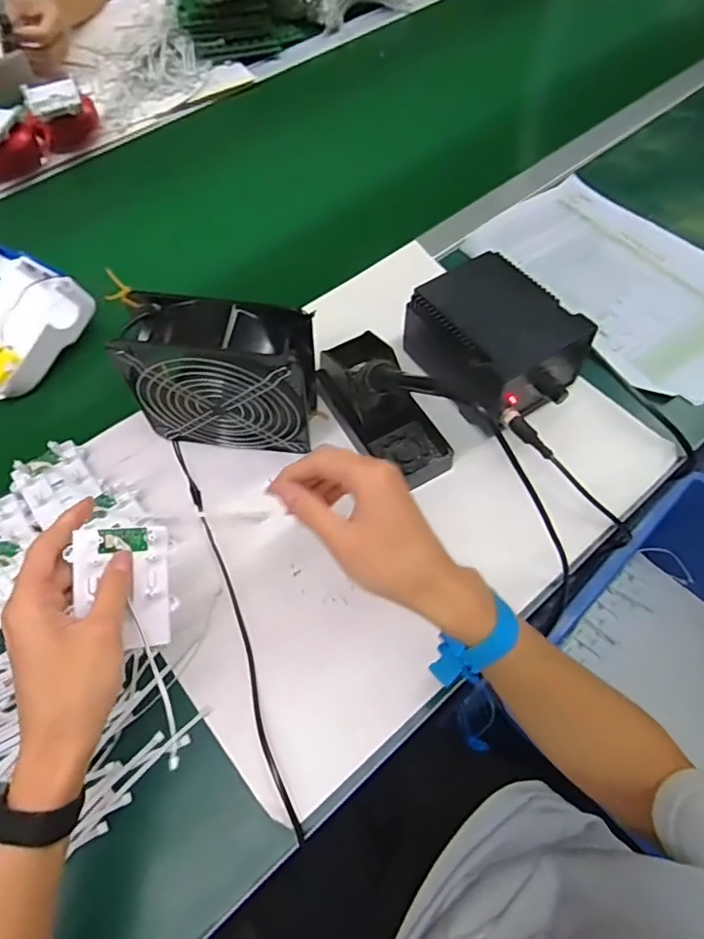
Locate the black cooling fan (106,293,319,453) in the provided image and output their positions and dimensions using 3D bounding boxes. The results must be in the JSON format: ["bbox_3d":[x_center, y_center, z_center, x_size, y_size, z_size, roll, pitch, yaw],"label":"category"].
[{"bbox_3d":[-0.108,-0.075,0.485,0.146,0.149,0.060,7,63,4],"label":"black cooling fan"}]

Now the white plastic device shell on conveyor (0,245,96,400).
[{"bbox_3d":[-0.387,-0.168,0.582,0.191,0.068,0.144,33,68,16],"label":"white plastic device shell on conveyor"}]

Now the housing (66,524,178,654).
[{"bbox_3d":[-0.149,0.078,0.367,0.061,0.012,0.079,-3,80,-28],"label":"housing"}]

